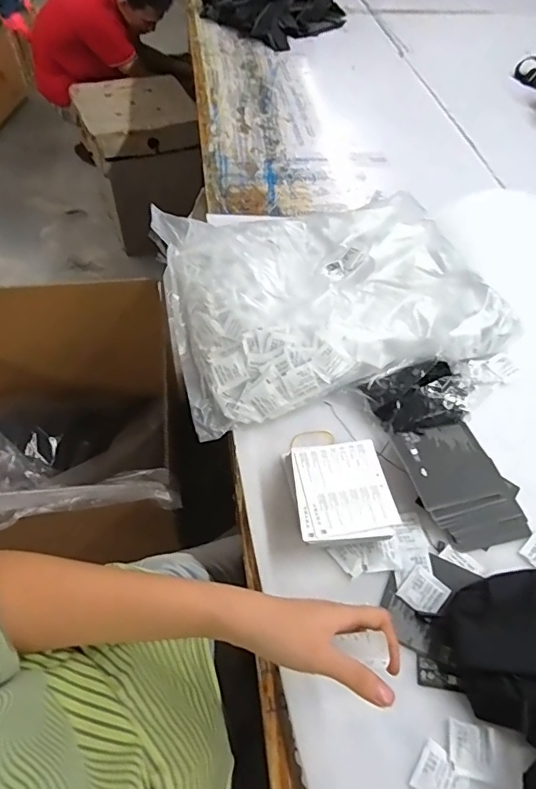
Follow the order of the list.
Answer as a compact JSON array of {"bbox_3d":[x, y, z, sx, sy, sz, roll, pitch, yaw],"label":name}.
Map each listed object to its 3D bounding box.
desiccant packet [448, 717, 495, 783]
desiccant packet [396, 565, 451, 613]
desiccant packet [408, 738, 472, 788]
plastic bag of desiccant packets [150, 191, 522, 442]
[{"bbox_3d":[0.175,0.303,0.411,0.039,0.005,0.038,13,53,5],"label":"desiccant packet"},{"bbox_3d":[0.157,0.198,0.483,0.040,0.004,0.039,38,59,21],"label":"desiccant packet"},{"bbox_3d":[0.145,0.319,0.400,0.041,0.004,0.039,33,57,19],"label":"desiccant packet"},{"bbox_3d":[0.079,-0.152,0.694,0.451,0.082,0.365,-14,55,-15],"label":"plastic bag of desiccant packets"}]

